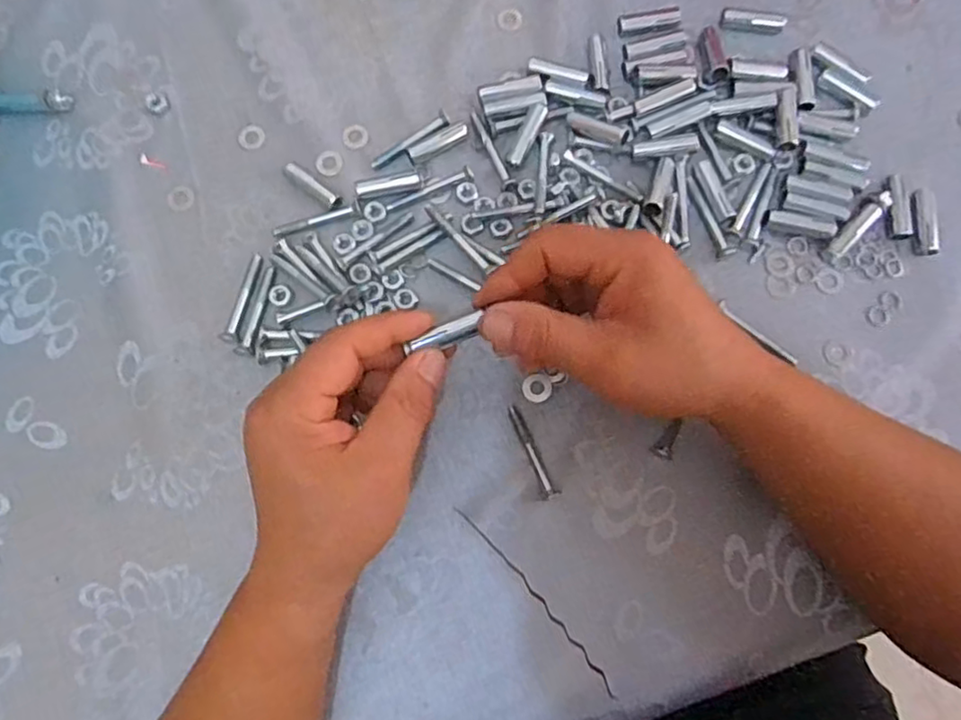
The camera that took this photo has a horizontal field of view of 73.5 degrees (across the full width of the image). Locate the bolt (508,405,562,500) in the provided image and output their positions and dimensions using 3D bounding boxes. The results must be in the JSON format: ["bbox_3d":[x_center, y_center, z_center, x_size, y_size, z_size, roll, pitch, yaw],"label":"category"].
[{"bbox_3d":[0.029,0.052,0.362,0.009,0.007,0.056,-25,80,-5],"label":"bolt"}]

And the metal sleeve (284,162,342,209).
[{"bbox_3d":[-0.103,-0.106,0.392,0.040,0.007,0.009,36,81,6],"label":"metal sleeve"}]

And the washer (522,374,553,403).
[{"bbox_3d":[0.033,0.016,0.372,0.017,0.004,0.017,0,79,0],"label":"washer"}]

